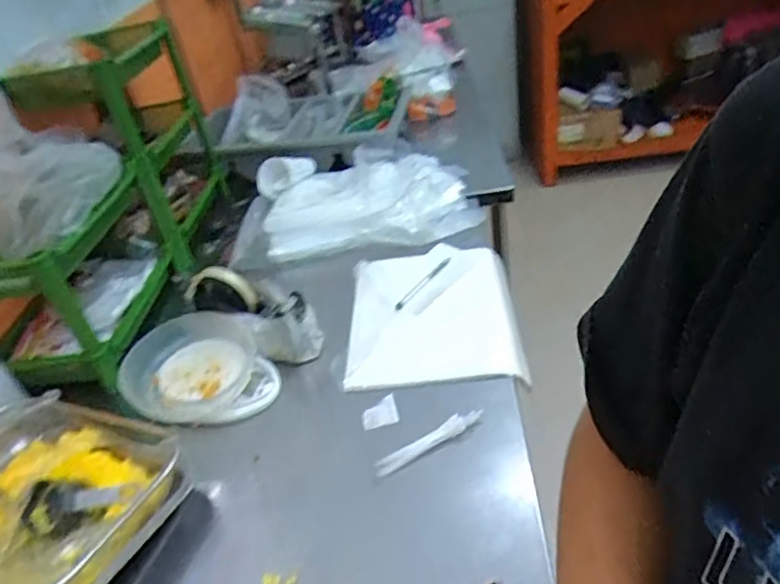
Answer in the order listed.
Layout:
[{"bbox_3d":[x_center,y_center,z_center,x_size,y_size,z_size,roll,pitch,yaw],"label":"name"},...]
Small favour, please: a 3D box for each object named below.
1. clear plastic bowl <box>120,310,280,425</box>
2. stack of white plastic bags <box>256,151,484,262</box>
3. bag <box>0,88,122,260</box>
[{"bbox_3d":[-0.236,0.098,0.735,0.173,0.066,0.142,-21,39,-16],"label":"clear plastic bowl"},{"bbox_3d":[-0.038,-0.170,1.050,0.369,0.066,0.274,-10,37,-4],"label":"stack of white plastic bags"},{"bbox_3d":[-0.453,-0.162,0.783,0.133,0.167,0.181,-4,36,10],"label":"bag"}]

